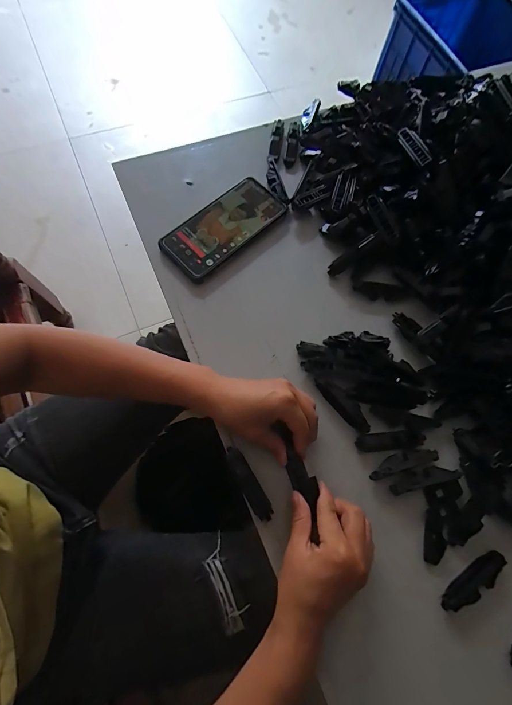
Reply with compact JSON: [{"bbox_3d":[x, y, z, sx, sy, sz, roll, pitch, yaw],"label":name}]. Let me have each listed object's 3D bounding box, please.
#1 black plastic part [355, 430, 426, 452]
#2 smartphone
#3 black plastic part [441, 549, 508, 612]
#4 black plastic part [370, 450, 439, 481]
[{"bbox_3d":[0.152,0.100,0.374,0.078,0.009,0.018,-4,72,-6],"label":"black plastic part"},{"bbox_3d":[-0.042,-0.168,0.443,0.077,0.015,0.167,44,74,10],"label":"smartphone"},{"bbox_3d":[0.220,0.231,0.333,0.079,0.009,0.024,-29,75,-8],"label":"black plastic part"},{"bbox_3d":[0.162,0.120,0.363,0.078,0.015,0.020,-16,73,-10],"label":"black plastic part"}]

